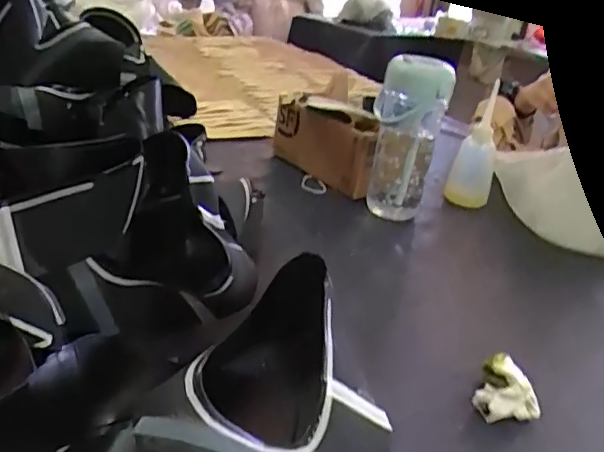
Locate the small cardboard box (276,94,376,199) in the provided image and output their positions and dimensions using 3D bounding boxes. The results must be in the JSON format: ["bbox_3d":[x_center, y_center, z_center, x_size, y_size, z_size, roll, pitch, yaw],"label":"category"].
[{"bbox_3d":[0.047,-0.131,0.900,0.086,0.115,0.211,-11,30,-36],"label":"small cardboard box"}]

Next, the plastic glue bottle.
[{"bbox_3d":[0.257,-0.104,0.859,0.052,0.166,0.046,-3,27,-21],"label":"plastic glue bottle"}]

